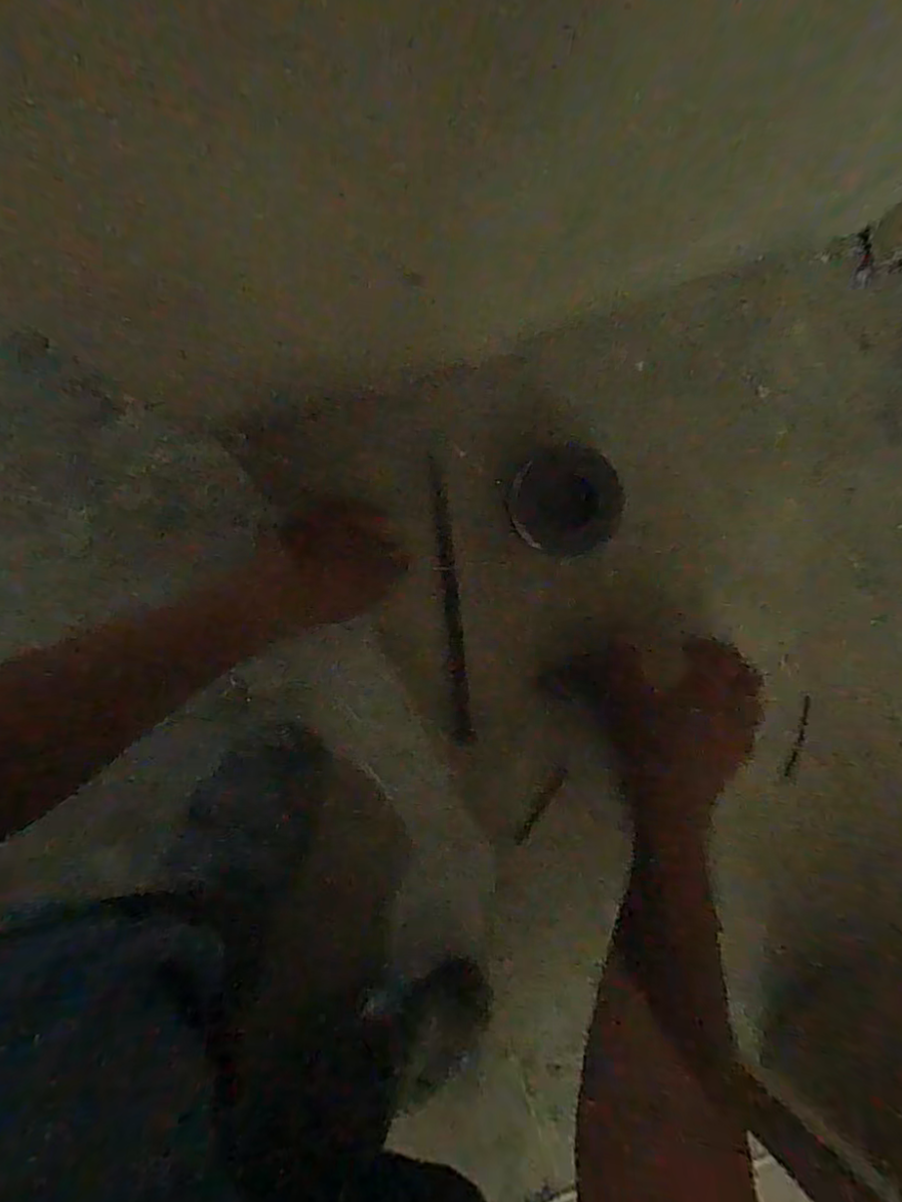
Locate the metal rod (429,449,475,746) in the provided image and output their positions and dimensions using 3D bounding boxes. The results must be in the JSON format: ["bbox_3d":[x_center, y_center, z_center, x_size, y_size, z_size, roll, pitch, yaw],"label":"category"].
[{"bbox_3d":[-0.001,0.000,0.540,0.018,0.007,0.251,-7,96,-4],"label":"metal rod"}]

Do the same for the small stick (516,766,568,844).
[{"bbox_3d":[0.081,0.187,0.569,0.014,0.012,0.077,33,92,-7],"label":"small stick"}]

